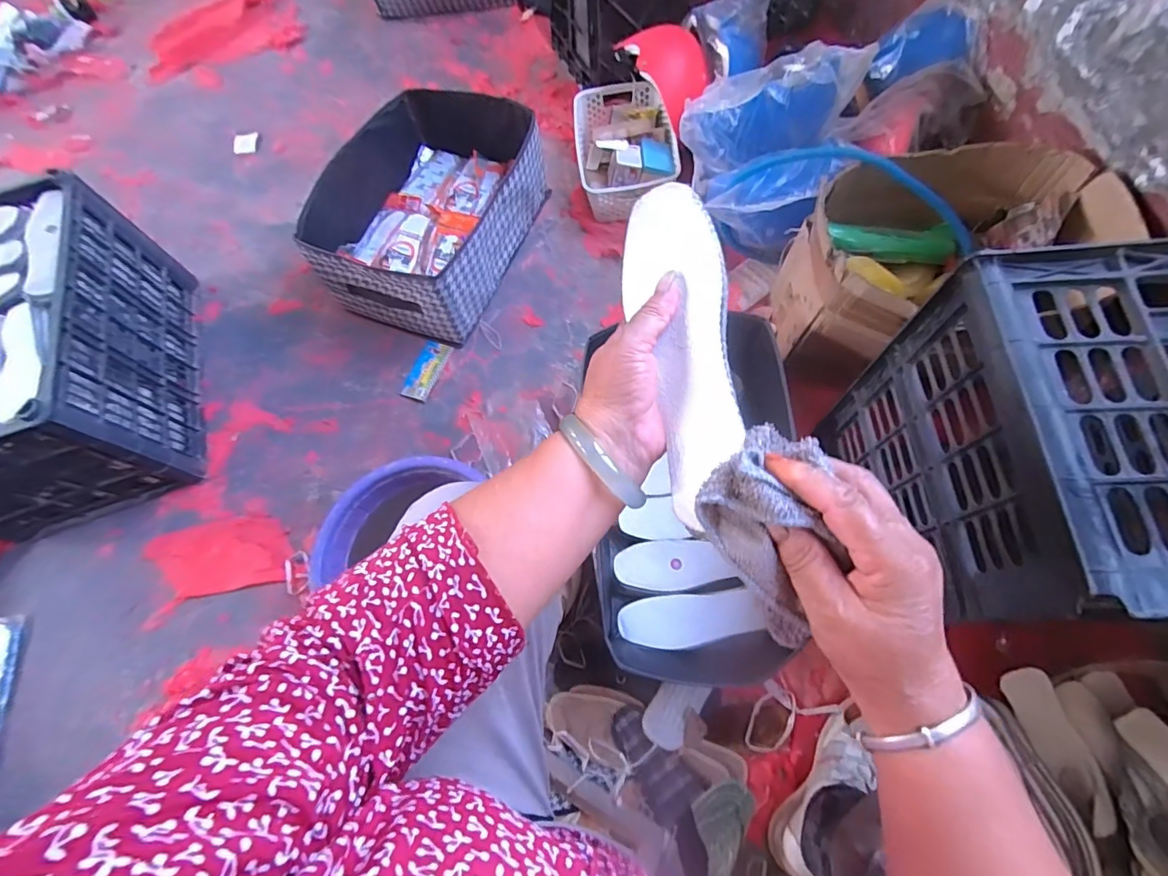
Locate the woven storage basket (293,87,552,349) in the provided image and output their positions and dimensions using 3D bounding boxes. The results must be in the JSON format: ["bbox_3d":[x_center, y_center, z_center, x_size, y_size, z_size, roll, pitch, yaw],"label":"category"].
[{"bbox_3d":[-0.293,-0.439,0.984,0.330,0.189,0.439,17,71,12],"label":"woven storage basket"}]

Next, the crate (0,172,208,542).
[{"bbox_3d":[-0.934,-0.132,0.862,0.361,0.279,0.476,-18,69,-4],"label":"crate"}]

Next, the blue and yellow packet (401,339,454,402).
[{"bbox_3d":[-0.295,-0.129,0.953,0.058,0.007,0.125,15,70,9],"label":"blue and yellow packet"}]

